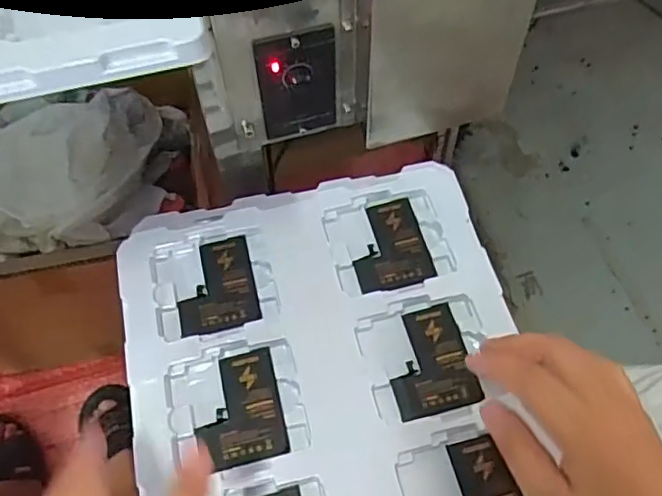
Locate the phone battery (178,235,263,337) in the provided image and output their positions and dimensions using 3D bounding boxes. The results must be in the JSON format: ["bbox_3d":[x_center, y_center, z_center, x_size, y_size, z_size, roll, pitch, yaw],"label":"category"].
[{"bbox_3d":[-0.089,0.028,0.477,0.060,0.004,0.076,-13,59,-7],"label":"phone battery"}]

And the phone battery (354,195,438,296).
[{"bbox_3d":[0.045,-0.002,0.492,0.061,0.004,0.078,-13,59,-7],"label":"phone battery"}]

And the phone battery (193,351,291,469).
[{"bbox_3d":[-0.063,0.110,0.428,0.056,0.005,0.077,-12,59,-7],"label":"phone battery"}]

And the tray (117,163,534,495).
[{"bbox_3d":[0.000,0.091,0.435,0.269,0.014,0.324,-12,59,-7],"label":"tray"}]

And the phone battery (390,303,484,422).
[{"bbox_3d":[0.069,0.080,0.444,0.059,0.004,0.076,-12,59,-6],"label":"phone battery"}]

